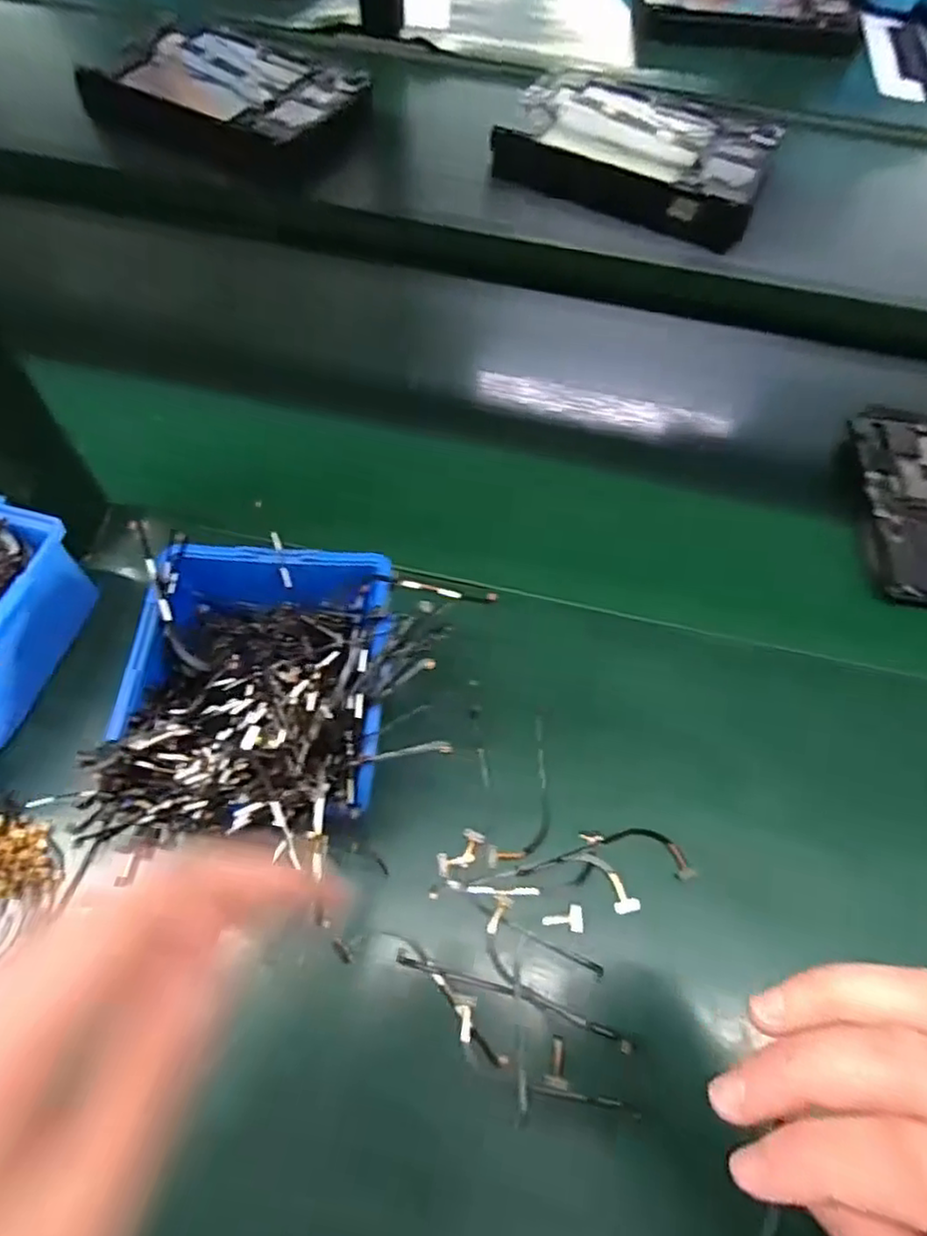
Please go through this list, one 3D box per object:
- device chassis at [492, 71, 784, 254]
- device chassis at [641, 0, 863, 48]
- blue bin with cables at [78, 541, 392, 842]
[{"bbox_3d":[0.169,-0.451,0.650,0.246,0.060,0.149,23,62,10],"label":"device chassis"},{"bbox_3d":[0.324,-0.697,0.761,0.249,0.034,0.132,11,64,5],"label":"device chassis"},{"bbox_3d":[-0.089,0.038,0.323,0.126,0.063,0.149,2,61,-3],"label":"blue bin with cables"}]

